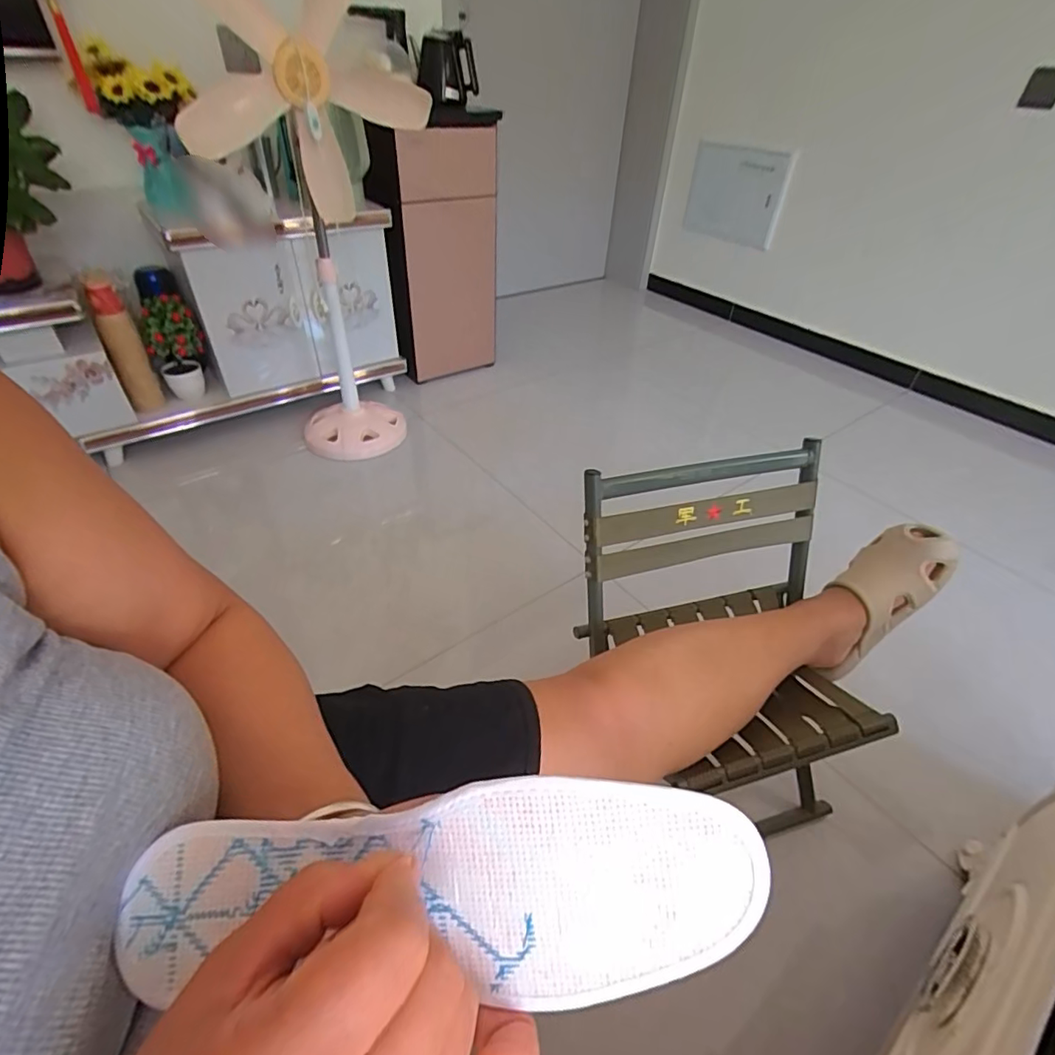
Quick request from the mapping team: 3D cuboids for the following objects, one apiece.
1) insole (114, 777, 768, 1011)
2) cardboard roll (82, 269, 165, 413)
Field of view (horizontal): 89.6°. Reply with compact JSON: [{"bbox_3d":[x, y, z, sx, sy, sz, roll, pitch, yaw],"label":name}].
[{"bbox_3d":[-0.038,0.146,0.206,0.244,0.080,0.017,-11,-2,7],"label":"insole"},{"bbox_3d":[-0.962,-0.434,1.269,0.073,0.307,0.053,-21,47,-26],"label":"cardboard roll"}]

